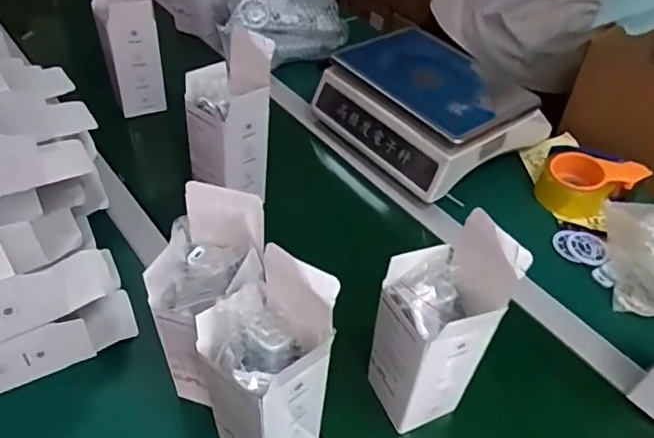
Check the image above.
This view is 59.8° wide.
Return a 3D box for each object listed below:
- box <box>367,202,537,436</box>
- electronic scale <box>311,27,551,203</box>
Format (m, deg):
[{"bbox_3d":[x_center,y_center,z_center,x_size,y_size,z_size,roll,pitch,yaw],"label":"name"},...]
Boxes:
[{"bbox_3d":[0.104,0.099,0.536,0.091,0.220,0.091,-13,48,-16],"label":"box"},{"bbox_3d":[0.162,-0.197,0.899,0.261,0.122,0.288,-31,55,-29],"label":"electronic scale"}]

